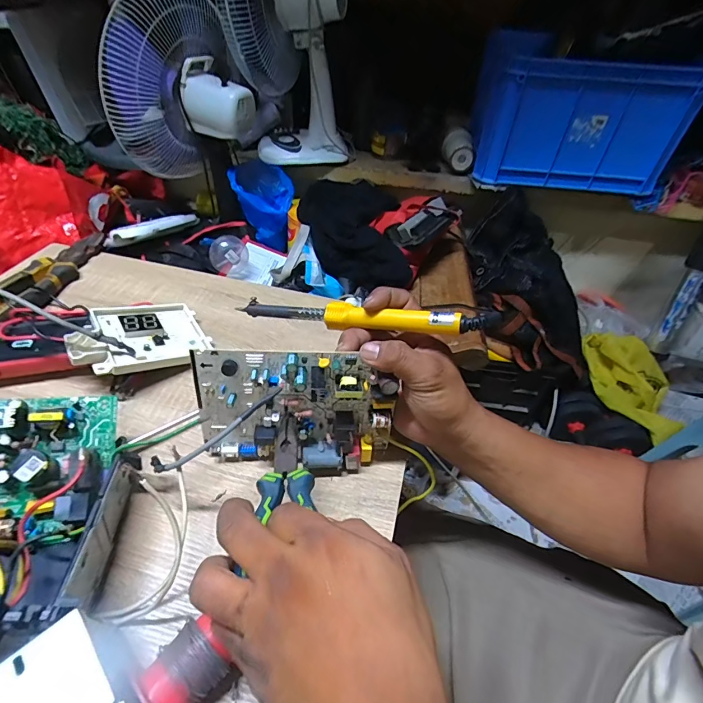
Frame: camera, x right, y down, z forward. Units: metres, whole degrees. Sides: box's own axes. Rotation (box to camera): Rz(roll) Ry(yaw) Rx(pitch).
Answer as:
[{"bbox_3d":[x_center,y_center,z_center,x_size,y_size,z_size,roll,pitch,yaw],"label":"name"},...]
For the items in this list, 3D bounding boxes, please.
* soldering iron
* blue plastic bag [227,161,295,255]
[{"bbox_3d":[0.005,-0.033,0.355,0.236,0.020,0.021,6,42,22],"label":"soldering iron"},{"bbox_3d":[-0.250,-0.413,1.163,0.155,0.189,0.132,13,45,8],"label":"blue plastic bag"}]

